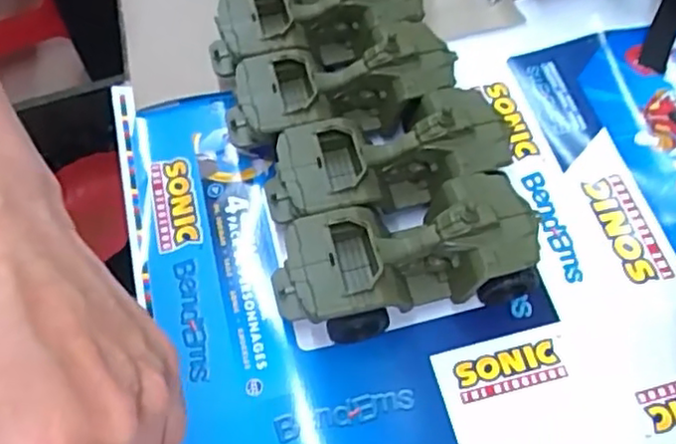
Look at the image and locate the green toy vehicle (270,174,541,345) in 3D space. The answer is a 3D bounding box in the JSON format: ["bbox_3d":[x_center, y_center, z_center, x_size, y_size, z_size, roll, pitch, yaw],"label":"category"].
[{"bbox_3d":[0.048,0.028,0.493,0.187,0.078,0.082,-14,61,-4],"label":"green toy vehicle"}]

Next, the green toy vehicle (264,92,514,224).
[{"bbox_3d":[0.037,-0.043,0.533,0.188,0.079,0.080,-14,61,-4],"label":"green toy vehicle"}]

